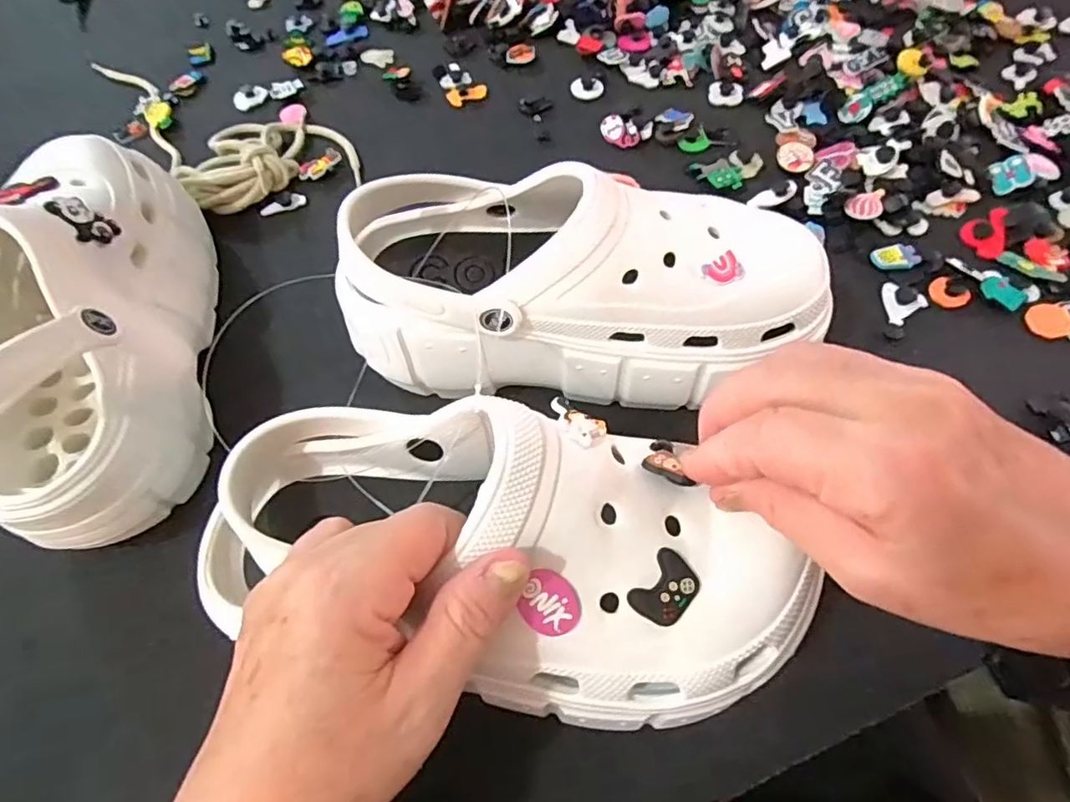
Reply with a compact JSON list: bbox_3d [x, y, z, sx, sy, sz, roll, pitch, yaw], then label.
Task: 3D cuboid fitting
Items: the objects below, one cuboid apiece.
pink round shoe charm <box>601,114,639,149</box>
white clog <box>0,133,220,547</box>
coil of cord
[{"bbox_3d":[0.064,-0.200,0.443,0.030,0.016,0.015,25,67,16],"label":"pink round shoe charm"},{"bbox_3d":[-0.241,-0.045,0.320,0.105,0.117,0.235,-20,63,-7],"label":"white clog"},{"bbox_3d":[-0.267,-0.203,0.459,0.274,0.023,0.111,19,65,14],"label":"coil of cord"}]

